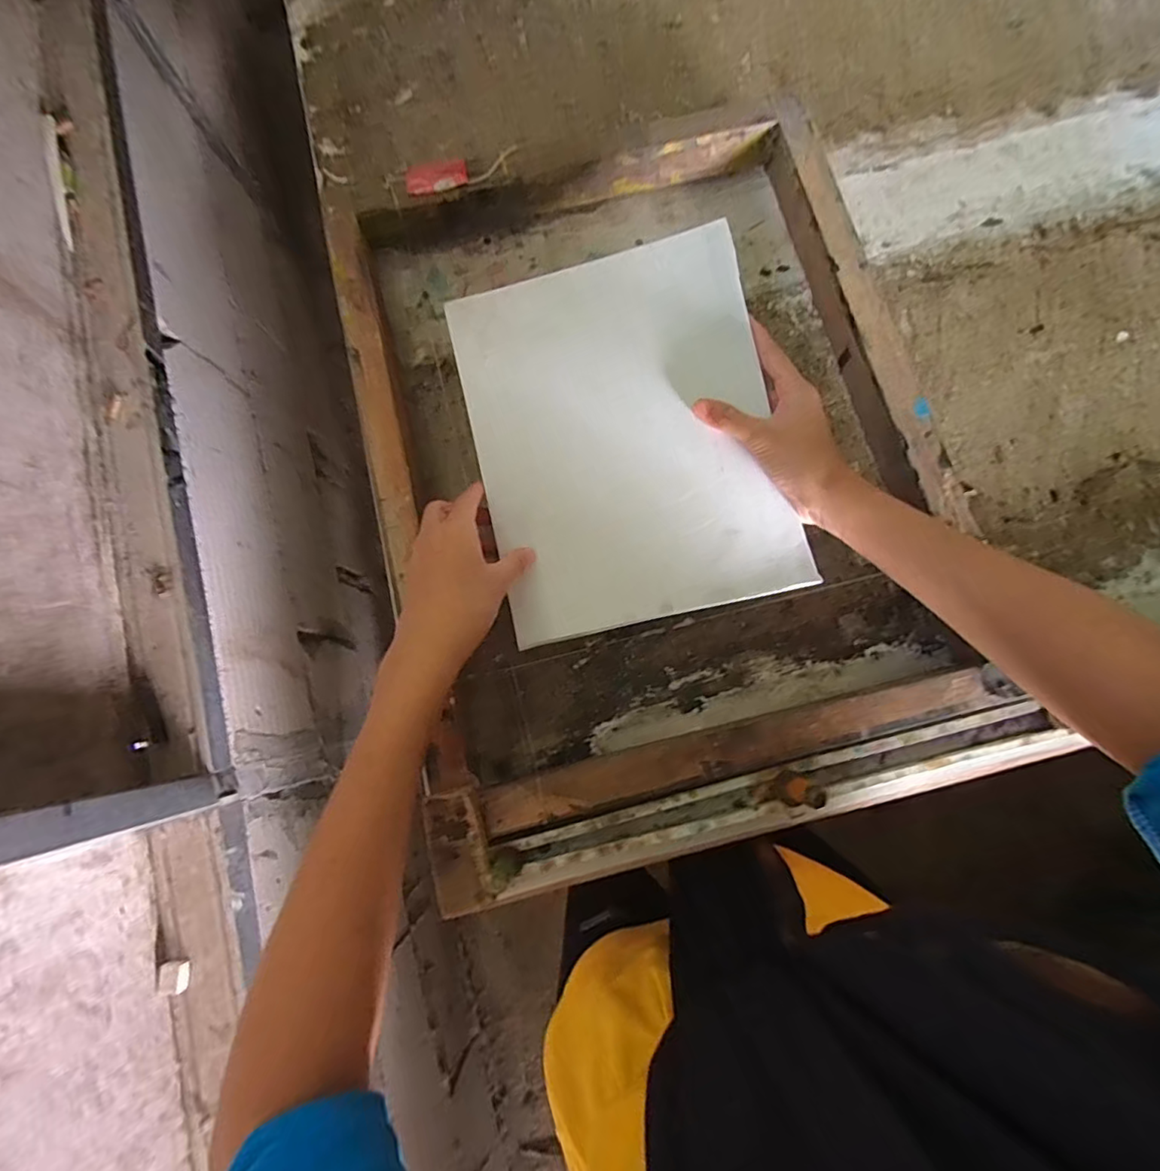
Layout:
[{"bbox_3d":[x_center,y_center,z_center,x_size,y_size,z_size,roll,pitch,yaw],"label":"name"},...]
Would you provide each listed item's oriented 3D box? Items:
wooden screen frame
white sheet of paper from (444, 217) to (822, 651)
[{"bbox_3d":[0.051,-0.100,0.421,0.392,0.074,0.515,-13,79,-2],"label":"wooden screen frame"},{"bbox_3d":[0.031,-0.107,0.400,0.204,0.012,0.259,-13,84,1],"label":"white sheet of paper"}]

